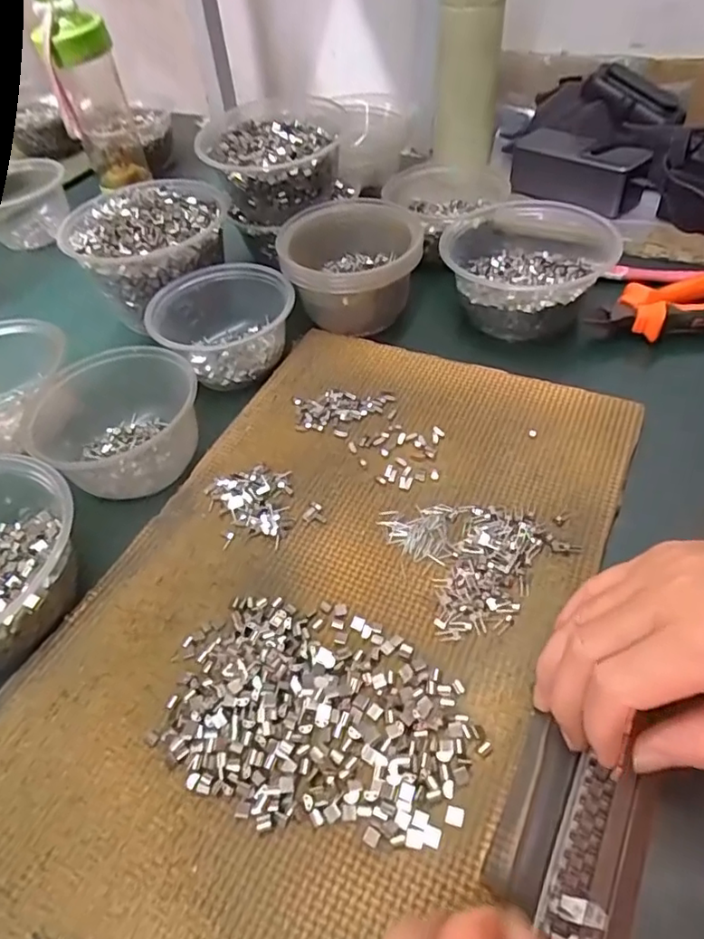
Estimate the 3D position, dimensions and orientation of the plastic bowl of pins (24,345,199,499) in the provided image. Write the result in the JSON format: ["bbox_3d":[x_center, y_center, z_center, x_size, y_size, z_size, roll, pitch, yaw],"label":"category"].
[{"bbox_3d":[-0.170,-0.042,0.413,0.109,0.047,0.105,-3,49,4],"label":"plastic bowl of pins"}]

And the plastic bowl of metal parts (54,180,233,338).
[{"bbox_3d":[-0.180,-0.205,0.522,0.137,0.067,0.129,-3,49,4],"label":"plastic bowl of metal parts"}]

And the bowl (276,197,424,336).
[{"bbox_3d":[-0.002,-0.167,0.485,0.106,0.069,0.102,-3,49,4],"label":"bowl"}]

